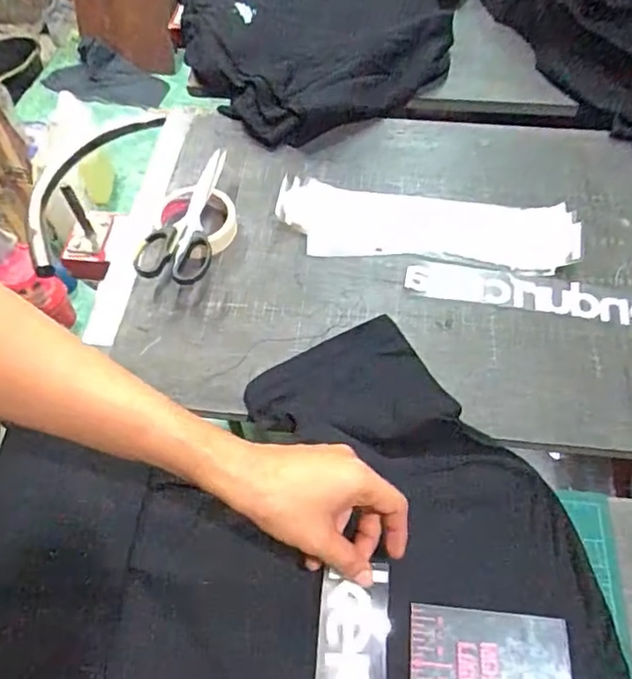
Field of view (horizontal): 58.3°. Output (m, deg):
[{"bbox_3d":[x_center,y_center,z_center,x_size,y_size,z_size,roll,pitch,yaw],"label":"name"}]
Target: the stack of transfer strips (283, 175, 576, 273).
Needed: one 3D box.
[{"bbox_3d":[0.122,-0.134,0.644,0.326,0.029,0.101,7,58,5],"label":"stack of transfer strips"}]

